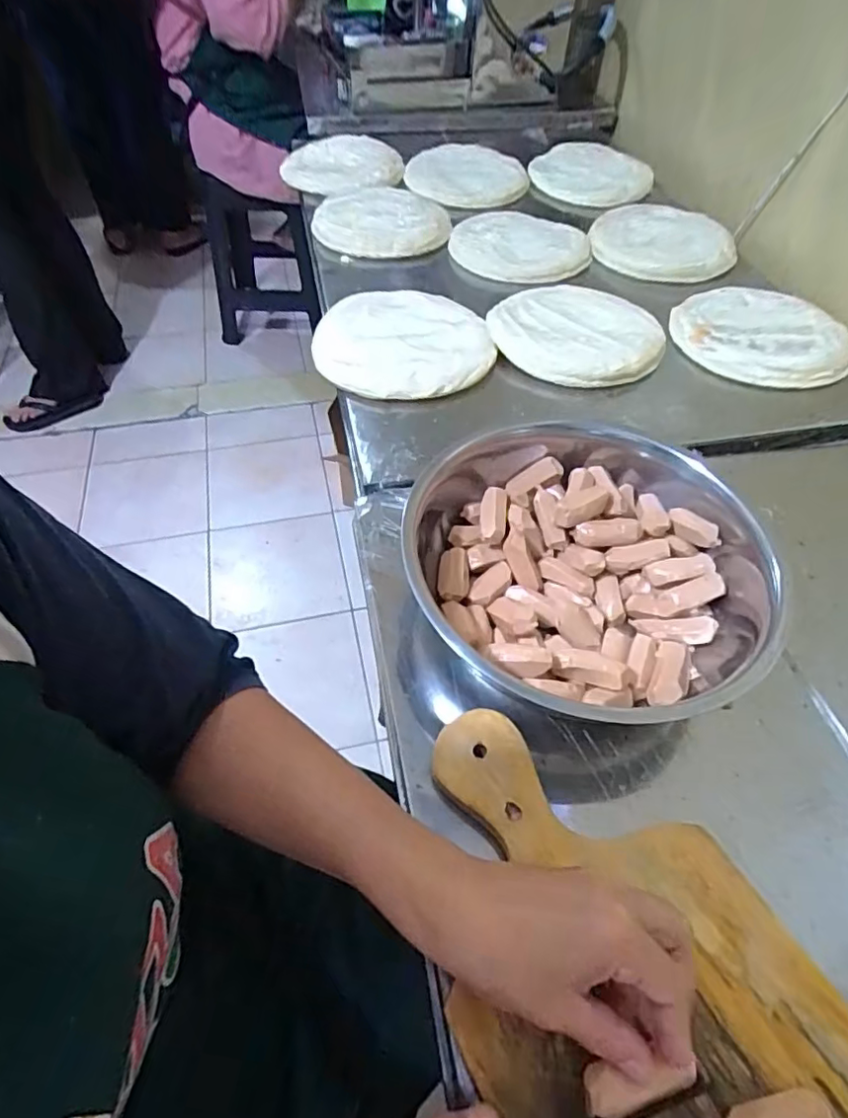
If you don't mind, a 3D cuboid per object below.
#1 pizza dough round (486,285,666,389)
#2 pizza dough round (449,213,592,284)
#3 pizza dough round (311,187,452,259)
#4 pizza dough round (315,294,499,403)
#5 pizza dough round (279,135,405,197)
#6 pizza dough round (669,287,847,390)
[{"bbox_3d":[0.178,-0.269,0.678,0.190,0.017,0.186,1,52,-1],"label":"pizza dough round"},{"bbox_3d":[0.137,-0.449,0.836,0.192,0.029,0.170,35,59,23],"label":"pizza dough round"},{"bbox_3d":[-0.063,-0.510,0.868,0.195,0.020,0.197,0,52,-2],"label":"pizza dough round"},{"bbox_3d":[-0.023,-0.245,0.661,0.193,0.019,0.191,1,52,-1],"label":"pizza dough round"},{"bbox_3d":[-0.138,-0.672,0.992,0.198,0.013,0.258,0,52,-2],"label":"pizza dough round"},{"bbox_3d":[0.394,-0.270,0.687,0.190,0.022,0.198,1,52,-1],"label":"pizza dough round"}]

